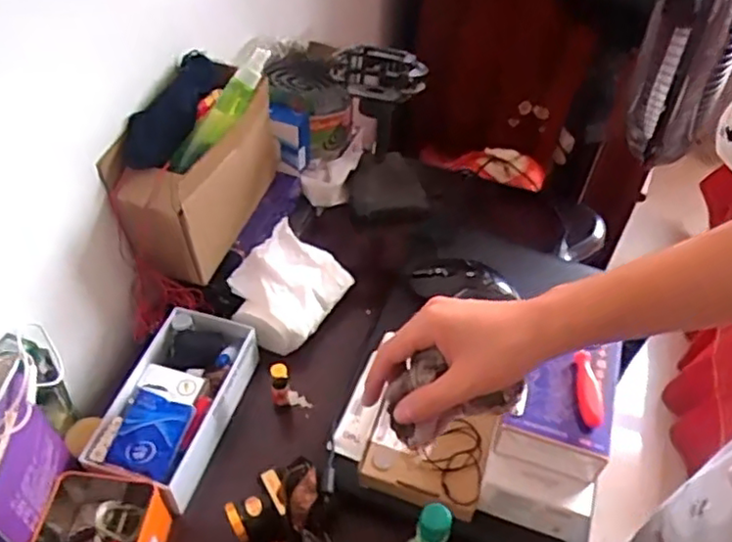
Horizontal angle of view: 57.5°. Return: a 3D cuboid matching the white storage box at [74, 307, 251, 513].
[{"bbox_3d":[-0.189,0.126,0.664,0.110,0.059,0.185,11,48,8],"label":"white storage box"}]

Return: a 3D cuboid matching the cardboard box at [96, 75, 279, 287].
[{"bbox_3d":[-0.177,-0.109,0.742,0.094,0.147,0.212,19,50,15],"label":"cardboard box"}]

